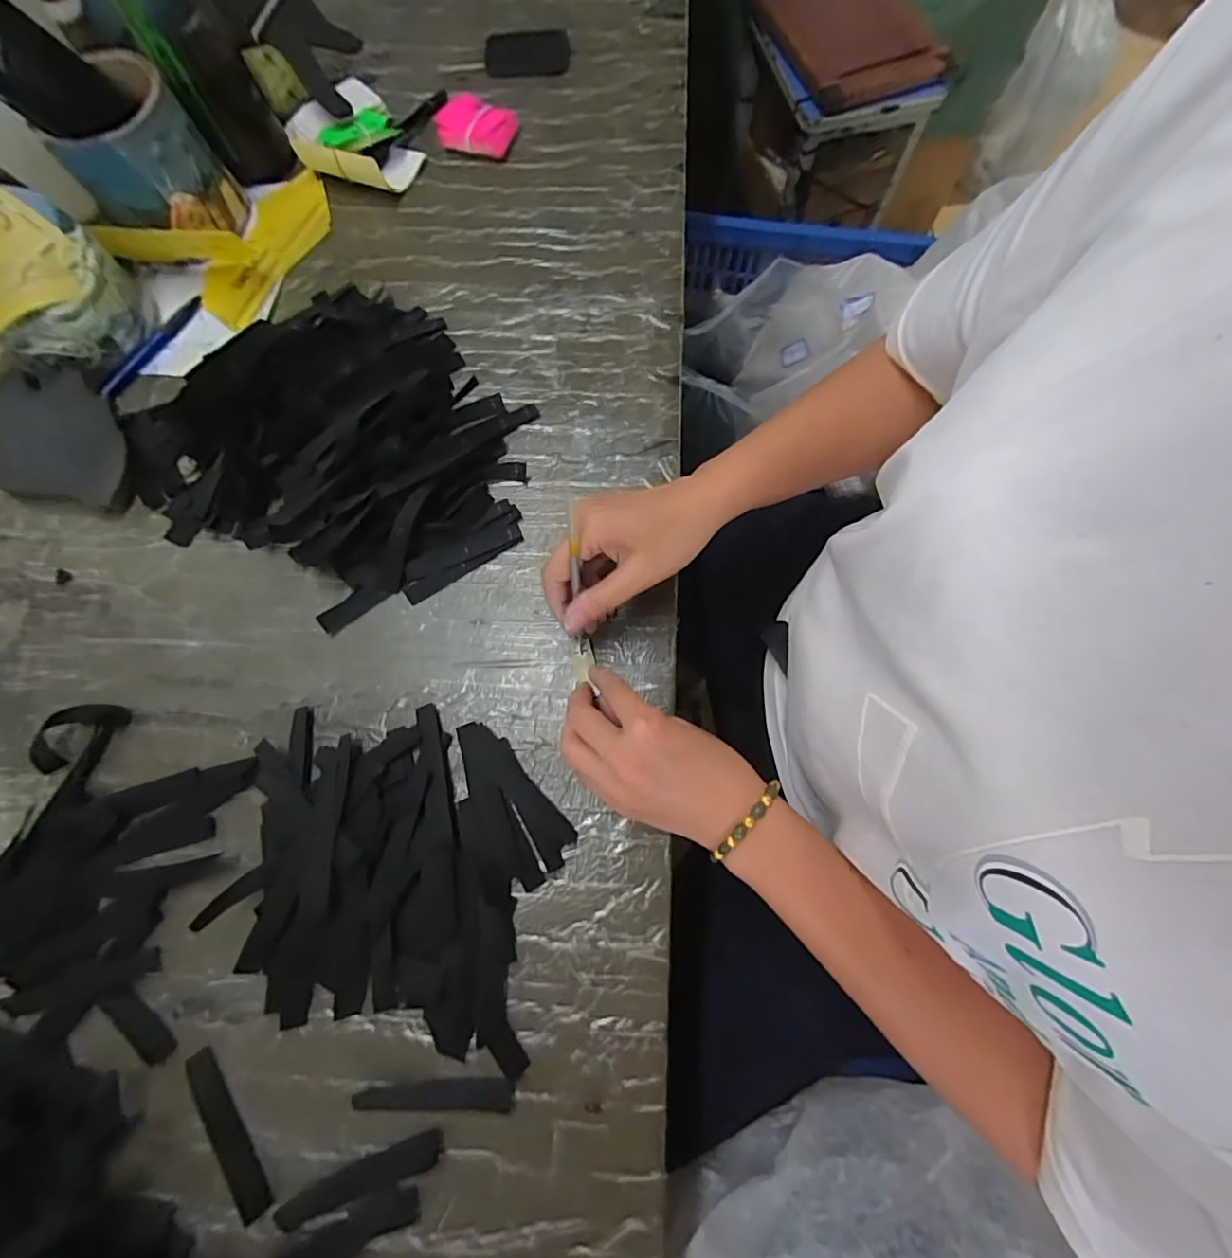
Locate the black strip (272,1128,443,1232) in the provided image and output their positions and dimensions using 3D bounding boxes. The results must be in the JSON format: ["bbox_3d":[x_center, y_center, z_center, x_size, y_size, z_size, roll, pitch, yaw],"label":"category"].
[{"bbox_3d":[-0.142,0.306,0.300,0.094,0.004,0.015,-20,74,-5],"label":"black strip"}]

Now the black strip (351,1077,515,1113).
[{"bbox_3d":[-0.105,0.270,0.312,0.092,0.007,0.016,-3,73,0],"label":"black strip"}]

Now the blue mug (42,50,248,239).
[{"bbox_3d":[-0.393,-0.395,0.463,0.093,0.103,0.102,25,75,8],"label":"blue mug"}]

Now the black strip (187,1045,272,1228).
[{"bbox_3d":[-0.226,0.290,0.311,0.019,0.007,0.090,-36,76,-10],"label":"black strip"}]

